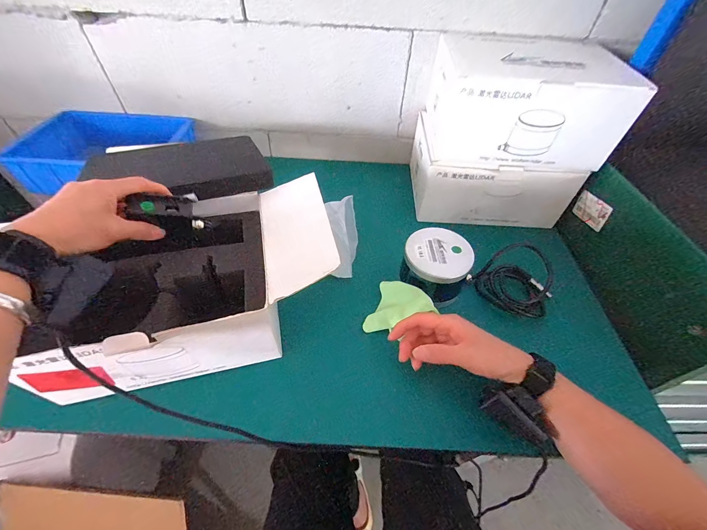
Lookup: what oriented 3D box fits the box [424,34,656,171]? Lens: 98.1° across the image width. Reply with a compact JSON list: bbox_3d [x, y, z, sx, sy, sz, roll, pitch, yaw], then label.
[{"bbox_3d":[0.270,-0.271,0.507,0.287,0.134,0.210,9,50,5],"label":"box"}]

